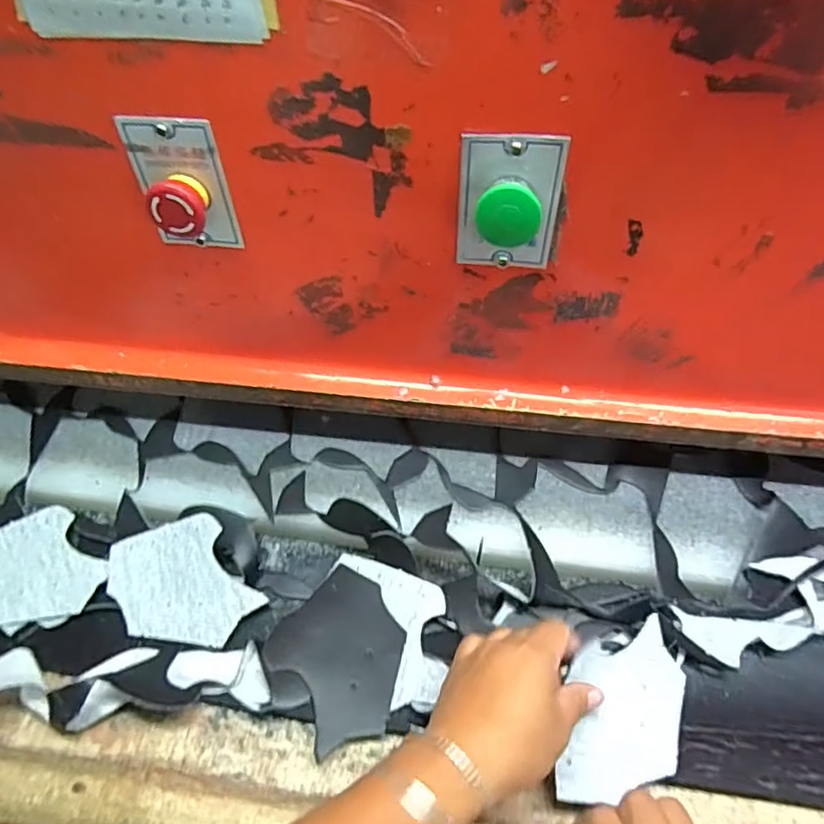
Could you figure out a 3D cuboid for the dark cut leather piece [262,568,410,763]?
[{"bbox_3d":[-0.053,0.185,0.465,0.093,0.029,0.118,-32,63,-16],"label":"dark cut leather piece"}]

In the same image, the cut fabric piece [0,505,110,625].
[{"bbox_3d":[-0.327,0.136,0.513,0.112,0.007,0.102,-22,58,-22],"label":"cut fabric piece"}]

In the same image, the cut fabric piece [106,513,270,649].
[{"bbox_3d":[-0.193,0.141,0.500,0.098,0.017,0.121,-31,63,-16],"label":"cut fabric piece"}]

